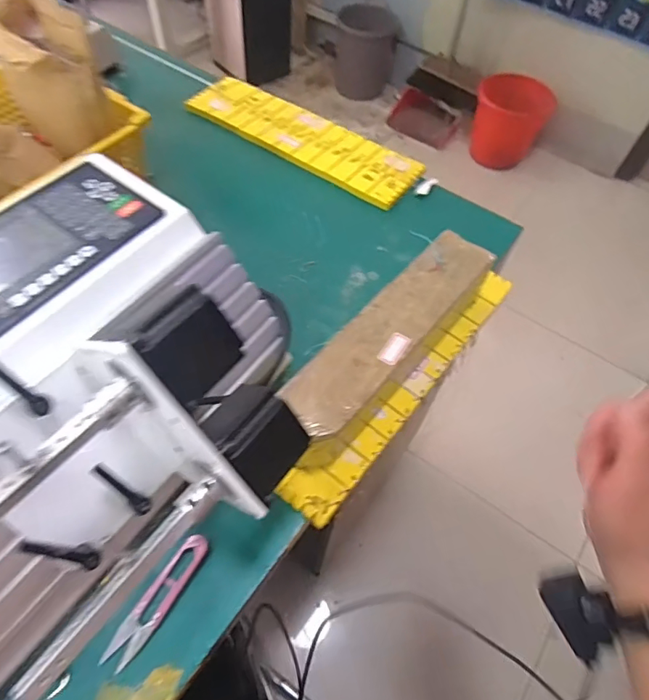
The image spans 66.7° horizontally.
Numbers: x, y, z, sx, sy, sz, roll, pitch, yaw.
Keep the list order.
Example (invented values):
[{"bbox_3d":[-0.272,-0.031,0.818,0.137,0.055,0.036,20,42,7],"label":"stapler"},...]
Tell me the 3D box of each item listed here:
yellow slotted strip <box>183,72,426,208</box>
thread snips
[{"bbox_3d":[-0.033,-0.302,0.699,0.348,0.015,0.103,31,60,14],"label":"yellow slotted strip"},{"bbox_3d":[-0.127,0.190,0.380,0.022,0.012,0.101,28,59,13],"label":"thread snips"}]

